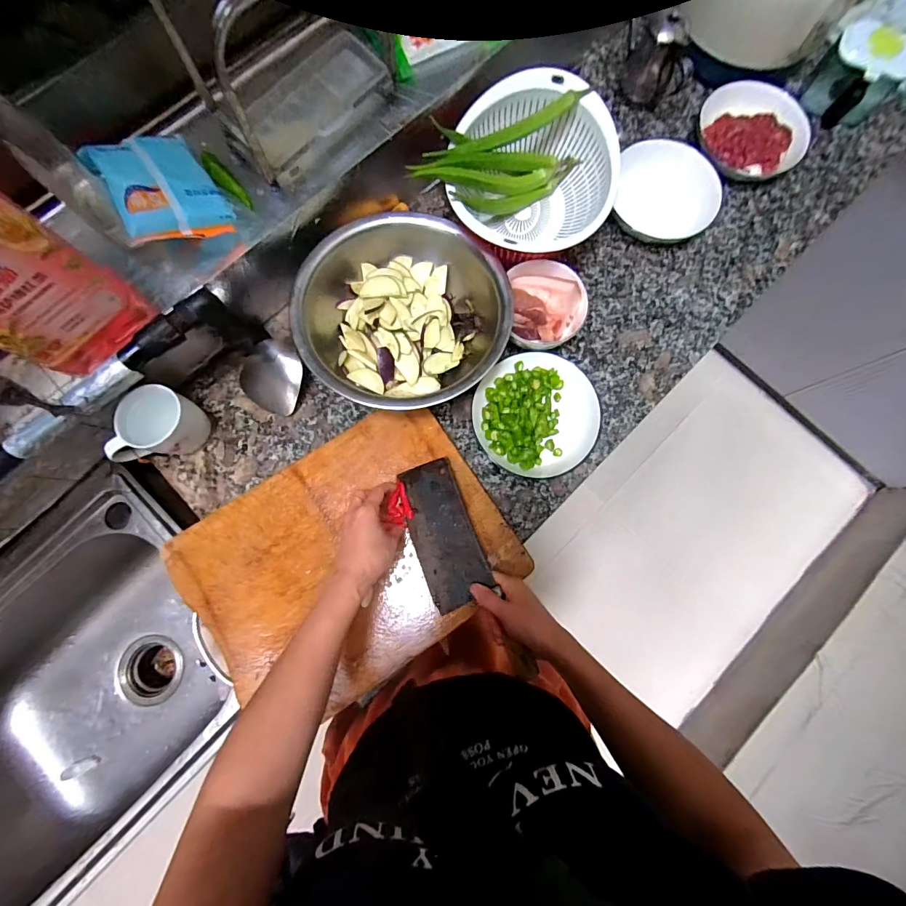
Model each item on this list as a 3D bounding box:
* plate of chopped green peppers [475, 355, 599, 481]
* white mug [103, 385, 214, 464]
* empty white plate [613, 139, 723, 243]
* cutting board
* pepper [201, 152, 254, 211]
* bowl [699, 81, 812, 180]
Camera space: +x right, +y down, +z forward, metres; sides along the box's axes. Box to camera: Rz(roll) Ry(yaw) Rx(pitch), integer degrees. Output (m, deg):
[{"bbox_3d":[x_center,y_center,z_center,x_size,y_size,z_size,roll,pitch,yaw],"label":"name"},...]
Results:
[{"bbox_3d":[0.114,-0.057,0.562,0.164,0.032,0.169,0,79,-1],"label":"plate of chopped green peppers"},{"bbox_3d":[-0.381,-0.029,0.532,0.083,0.083,0.102,16,79,2],"label":"white mug"},{"bbox_3d":[0.327,-0.401,0.628,0.156,0.044,0.144,8,79,0],"label":"empty white plate"},{"bbox_3d":[-0.134,0.136,0.522,0.387,0.027,0.298,-35,82,-7],"label":"cutting board"},{"bbox_3d":[-0.273,-0.328,0.490,0.023,0.017,0.075,-43,99,-8],"label":"pepper"},{"bbox_3d":[0.477,-0.511,0.647,0.142,0.061,0.136,0,79,-1],"label":"bowl"}]

